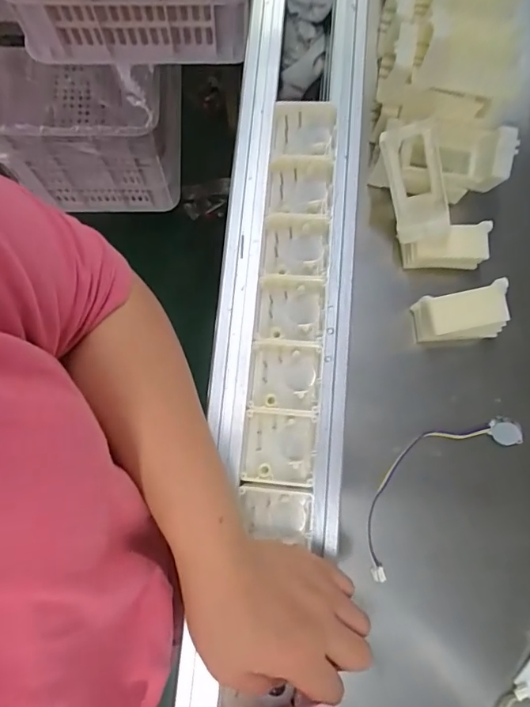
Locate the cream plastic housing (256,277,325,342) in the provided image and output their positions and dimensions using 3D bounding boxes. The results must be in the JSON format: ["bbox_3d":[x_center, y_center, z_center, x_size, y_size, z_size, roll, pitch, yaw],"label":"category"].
[{"bbox_3d":[0.019,-0.031,0.361,0.049,0.018,0.048,4,79,-1],"label":"cream plastic housing"}]

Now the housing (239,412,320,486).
[{"bbox_3d":[0.011,0.067,0.340,0.050,0.018,0.049,5,79,-1],"label":"housing"}]

